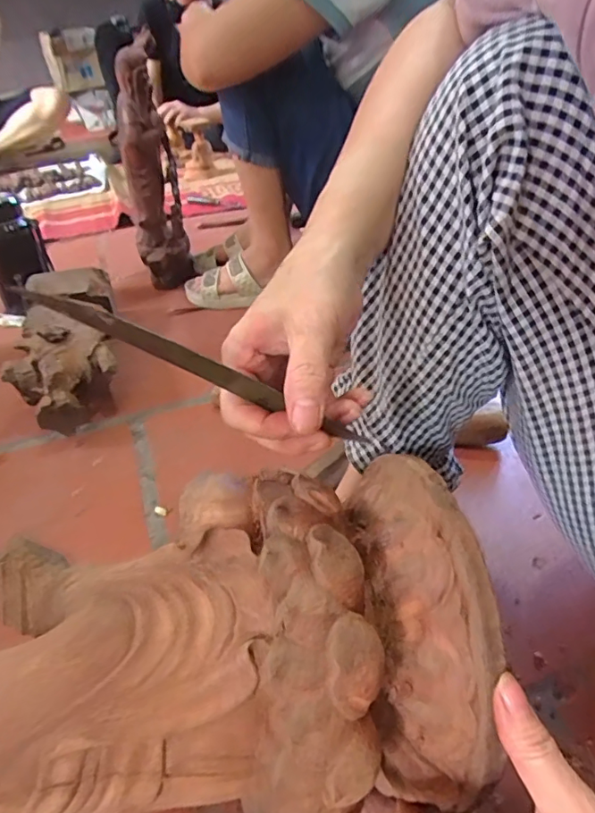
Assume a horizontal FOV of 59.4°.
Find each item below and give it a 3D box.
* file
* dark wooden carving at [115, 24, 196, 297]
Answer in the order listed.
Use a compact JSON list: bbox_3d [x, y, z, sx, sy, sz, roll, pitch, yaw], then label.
[{"bbox_3d":[-0.046,-0.019,0.266,0.183,0.023,0.004,25,60,-19],"label":"file"},{"bbox_3d":[-0.274,-0.426,0.973,0.093,0.396,0.142,-8,37,-5],"label":"dark wooden carving"}]

